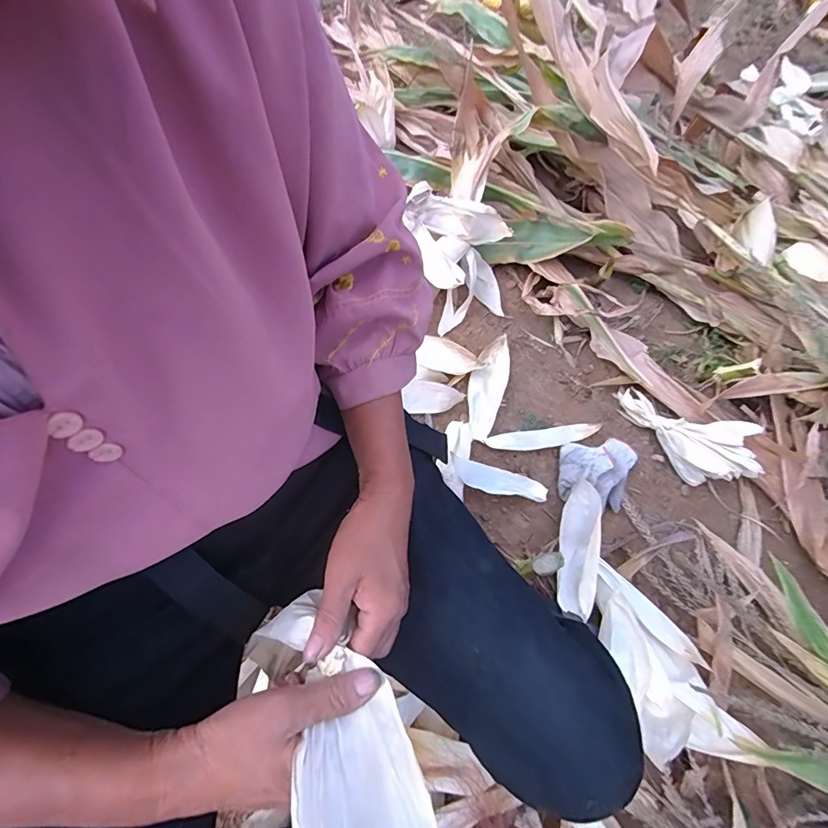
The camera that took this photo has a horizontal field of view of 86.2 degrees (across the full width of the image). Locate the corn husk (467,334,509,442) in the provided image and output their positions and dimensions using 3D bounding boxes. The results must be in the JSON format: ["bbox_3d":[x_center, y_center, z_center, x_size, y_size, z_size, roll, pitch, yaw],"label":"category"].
[{"bbox_3d":[0.150,-0.056,0.910,0.076,0.029,0.231,19,65,7],"label":"corn husk"}]

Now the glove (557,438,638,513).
[{"bbox_3d":[0.341,0.105,0.825,0.132,0.050,0.157,19,65,7],"label":"glove"}]

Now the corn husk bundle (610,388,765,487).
[{"bbox_3d":[0.508,0.040,0.833,0.265,0.115,0.117,39,69,16],"label":"corn husk bundle"}]

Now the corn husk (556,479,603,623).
[{"bbox_3d":[0.280,0.221,0.748,0.055,0.052,0.209,6,87,1],"label":"corn husk"}]

